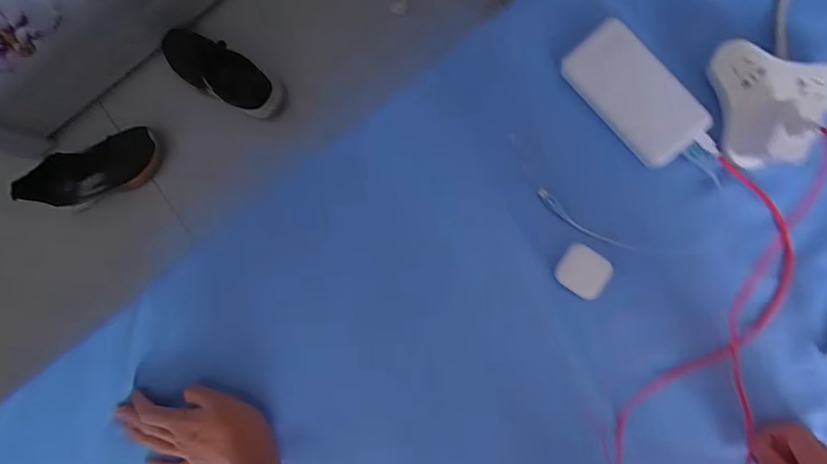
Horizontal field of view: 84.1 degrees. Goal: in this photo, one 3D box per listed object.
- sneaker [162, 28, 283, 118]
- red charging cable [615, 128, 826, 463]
[{"bbox_3d":[-0.400,-0.331,0.938,0.277,0.078,0.101,28,94,-5],"label":"sneaker"},{"bbox_3d":[0.308,0.094,0.435,0.146,0.035,0.394,24,90,8],"label":"red charging cable"}]

